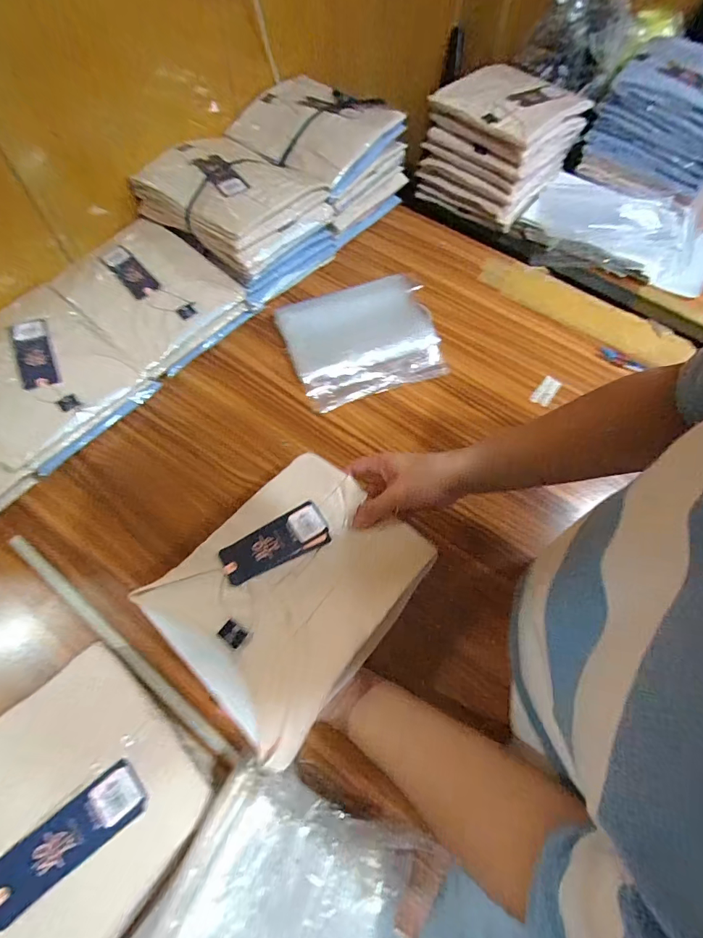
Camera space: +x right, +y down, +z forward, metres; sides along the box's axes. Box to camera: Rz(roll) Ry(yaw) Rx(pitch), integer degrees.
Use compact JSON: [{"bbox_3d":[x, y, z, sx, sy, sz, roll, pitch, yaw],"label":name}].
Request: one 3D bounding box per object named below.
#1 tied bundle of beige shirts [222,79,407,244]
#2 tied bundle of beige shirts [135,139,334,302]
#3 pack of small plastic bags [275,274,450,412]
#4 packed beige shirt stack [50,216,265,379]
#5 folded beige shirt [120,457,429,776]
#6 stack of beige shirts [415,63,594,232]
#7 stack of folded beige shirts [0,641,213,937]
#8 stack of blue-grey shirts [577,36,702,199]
[{"bbox_3d":[-0.061,-0.589,0.805,0.236,0.170,0.245,38,68,15],"label":"tied bundle of beige shirts"},{"bbox_3d":[-0.193,-0.437,0.729,0.246,0.158,0.213,34,67,14],"label":"tied bundle of beige shirts"},{"bbox_3d":[0.018,-0.227,0.706,0.250,0.029,0.223,-18,66,-11],"label":"pack of small plastic bags"},{"bbox_3d":[-0.325,-0.276,0.683,0.233,0.089,0.214,36,67,14],"label":"packed beige shirt stack"},{"bbox_3d":[-0.062,0.116,0.446,0.214,0.029,0.251,39,68,16],"label":"folded beige shirt"},{"bbox_3d":[0.298,-0.656,0.851,0.227,0.181,0.235,35,67,14],"label":"stack of beige shirts"},{"bbox_3d":[-0.275,0.332,0.375,0.229,0.098,0.249,38,68,17],"label":"stack of folded beige shirts"},{"bbox_3d":[0.652,-0.694,0.850,0.275,0.176,0.271,35,67,15],"label":"stack of blue-grey shirts"}]

